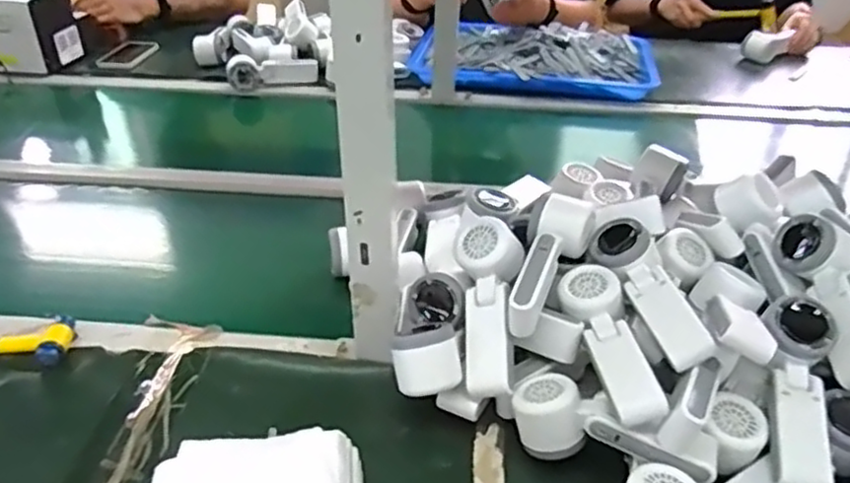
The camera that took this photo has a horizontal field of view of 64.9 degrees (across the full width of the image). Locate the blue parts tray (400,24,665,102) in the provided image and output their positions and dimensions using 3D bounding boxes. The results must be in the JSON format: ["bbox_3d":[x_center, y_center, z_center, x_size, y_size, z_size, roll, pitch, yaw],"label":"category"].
[{"bbox_3d":[0.223,-0.383,1.343,0.470,0.059,0.301,7,36,9],"label":"blue parts tray"}]

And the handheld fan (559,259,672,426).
[{"bbox_3d":[0.163,0.082,0.585,0.050,0.041,0.164,-8,36,-12],"label":"handheld fan"}]

